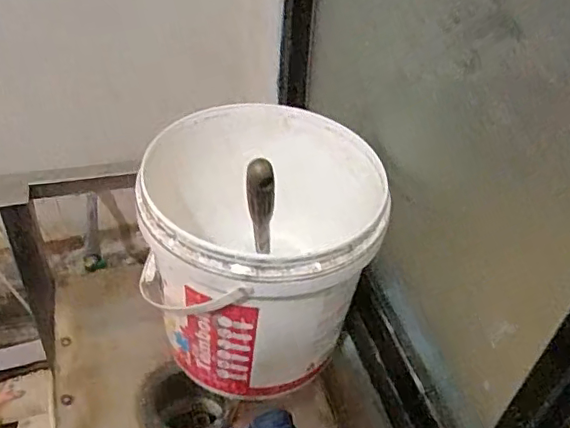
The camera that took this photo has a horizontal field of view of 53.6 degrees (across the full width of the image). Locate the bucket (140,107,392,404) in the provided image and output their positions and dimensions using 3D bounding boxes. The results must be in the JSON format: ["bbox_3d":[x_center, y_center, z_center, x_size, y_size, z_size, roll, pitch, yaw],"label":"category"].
[{"bbox_3d":[-0.041,0.047,0.807,0.306,0.301,0.328,-6,45,-10],"label":"bucket"}]

